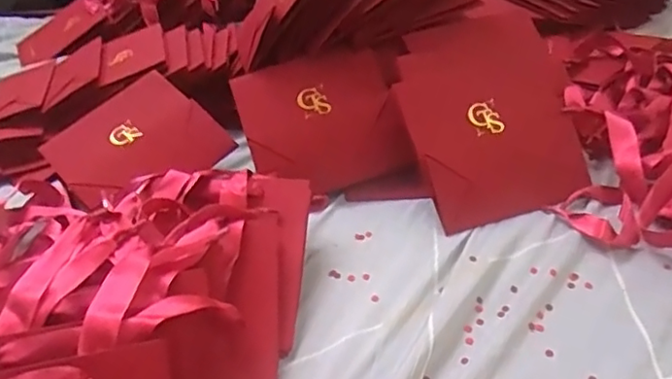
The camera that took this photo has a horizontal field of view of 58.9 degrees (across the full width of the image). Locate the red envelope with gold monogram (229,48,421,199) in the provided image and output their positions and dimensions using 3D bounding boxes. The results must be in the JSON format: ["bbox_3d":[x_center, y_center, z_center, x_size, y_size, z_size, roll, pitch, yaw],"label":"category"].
[{"bbox_3d":[-0.013,-0.061,0.545,0.135,0.008,0.132,-17,70,-4],"label":"red envelope with gold monogram"}]

